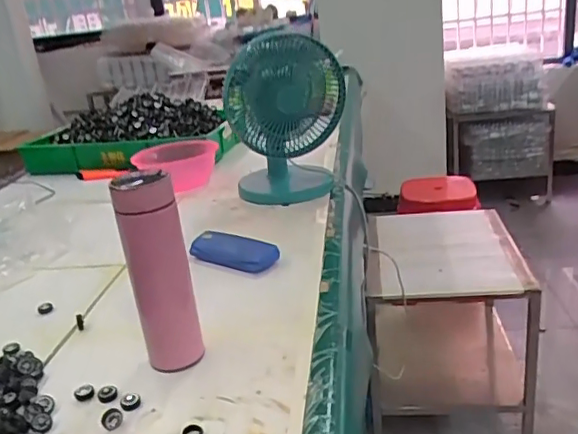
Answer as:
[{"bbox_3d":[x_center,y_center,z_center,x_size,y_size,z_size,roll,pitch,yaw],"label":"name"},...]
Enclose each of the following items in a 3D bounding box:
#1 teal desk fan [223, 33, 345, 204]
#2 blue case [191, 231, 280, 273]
[{"bbox_3d":[-0.001,-0.215,1.193,0.223,0.307,0.248,-3,22,6],"label":"teal desk fan"},{"bbox_3d":[-0.088,0.054,0.877,0.149,0.036,0.051,9,26,31],"label":"blue case"}]

